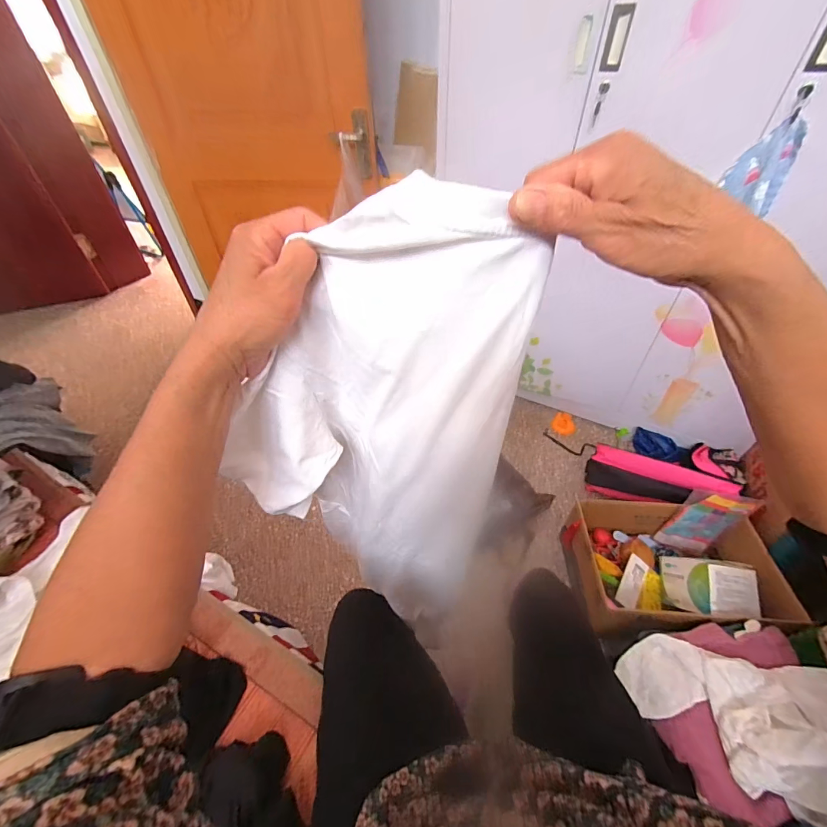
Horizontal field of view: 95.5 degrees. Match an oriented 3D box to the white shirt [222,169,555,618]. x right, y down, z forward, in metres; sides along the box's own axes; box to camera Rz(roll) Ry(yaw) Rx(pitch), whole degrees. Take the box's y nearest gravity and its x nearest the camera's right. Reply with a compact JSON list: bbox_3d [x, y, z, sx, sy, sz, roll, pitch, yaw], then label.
[{"bbox_3d":[-0.036,0.051,0.356,0.231,0.466,0.078,7,38,-1],"label":"white shirt"}]

